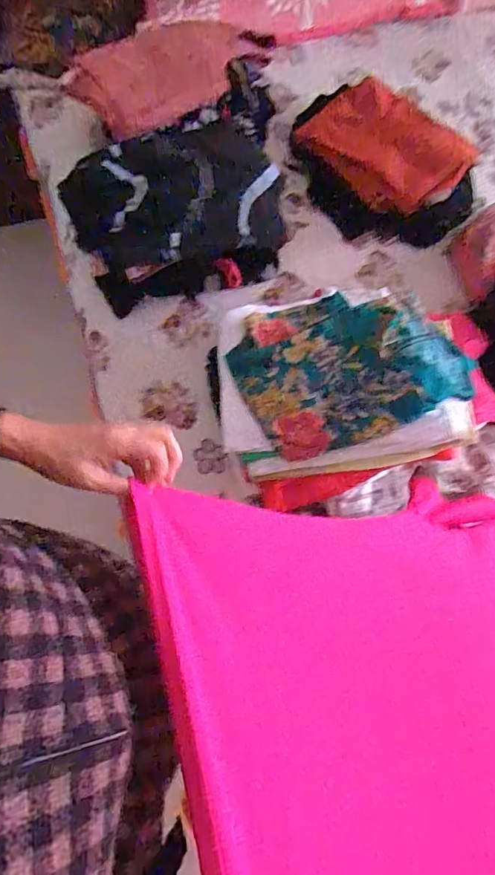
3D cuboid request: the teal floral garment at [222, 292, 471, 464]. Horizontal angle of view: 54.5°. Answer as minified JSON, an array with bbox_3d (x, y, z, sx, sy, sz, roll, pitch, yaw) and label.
[{"bbox_3d":[0.141,-0.106,0.688,0.309,0.080,0.243,-8,70,-3],"label":"teal floral garment"}]

